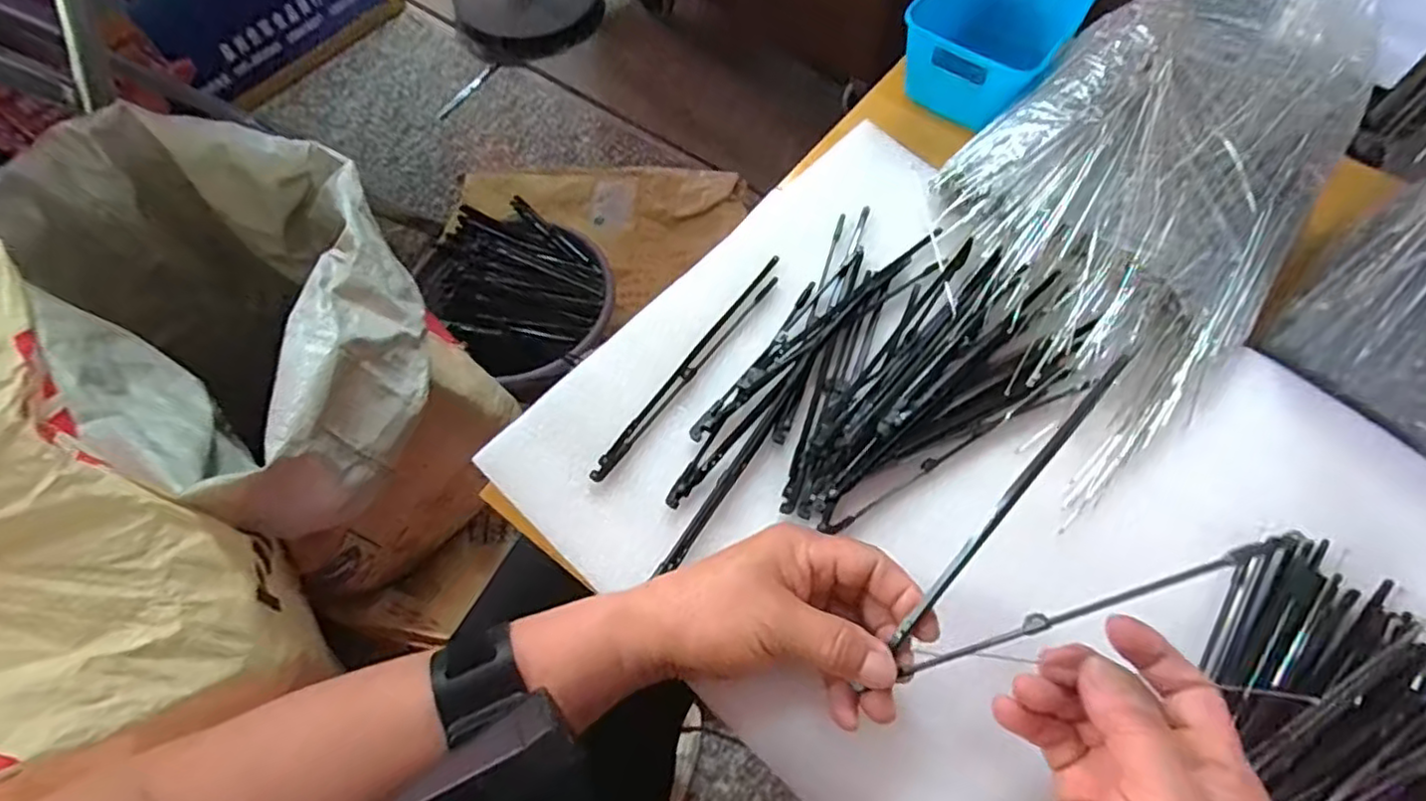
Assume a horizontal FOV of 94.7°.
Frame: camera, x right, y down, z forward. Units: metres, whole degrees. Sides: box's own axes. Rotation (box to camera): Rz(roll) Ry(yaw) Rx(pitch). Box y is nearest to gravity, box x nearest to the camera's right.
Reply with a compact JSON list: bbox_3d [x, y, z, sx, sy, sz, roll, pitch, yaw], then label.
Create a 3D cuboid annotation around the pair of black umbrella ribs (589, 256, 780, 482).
[{"bbox_3d":[-0.011,-0.023,0.406,0.012,0.006,0.185,33,68,16],"label":"pair of black umbrella ribs"}]

